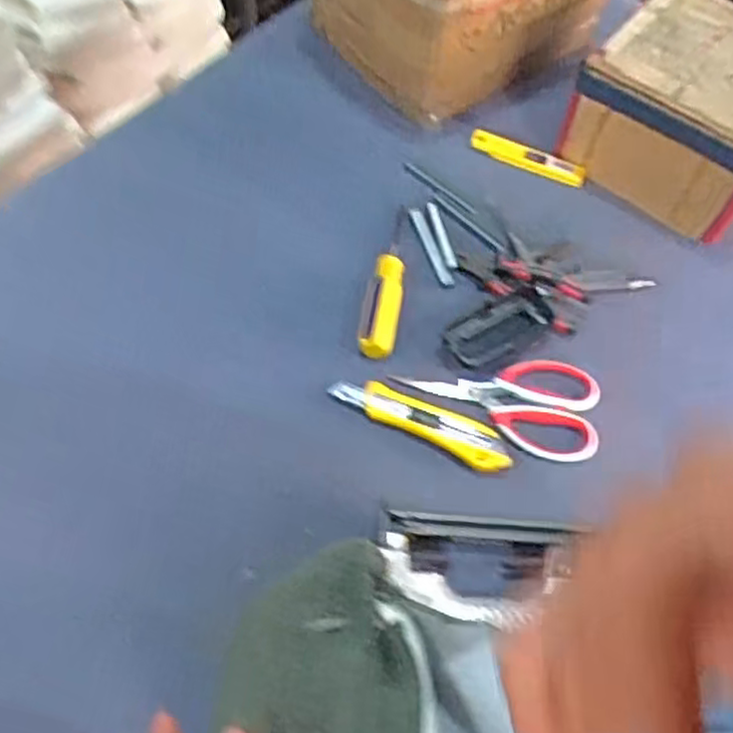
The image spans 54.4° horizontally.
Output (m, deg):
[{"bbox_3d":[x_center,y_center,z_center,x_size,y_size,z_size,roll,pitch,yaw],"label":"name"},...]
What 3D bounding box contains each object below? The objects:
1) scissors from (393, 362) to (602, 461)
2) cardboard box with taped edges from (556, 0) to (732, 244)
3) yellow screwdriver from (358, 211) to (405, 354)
[{"bbox_3d":[0.123,0.031,0.665,0.182,0.021,0.095,10,58,2],"label":"scissors"},{"bbox_3d":[0.351,-0.271,0.784,0.221,0.155,0.175,31,61,14],"label":"cardboard box with taped edges"},{"bbox_3d":[0.021,-0.090,0.724,0.037,0.024,0.188,10,58,2],"label":"yellow screwdriver"}]

